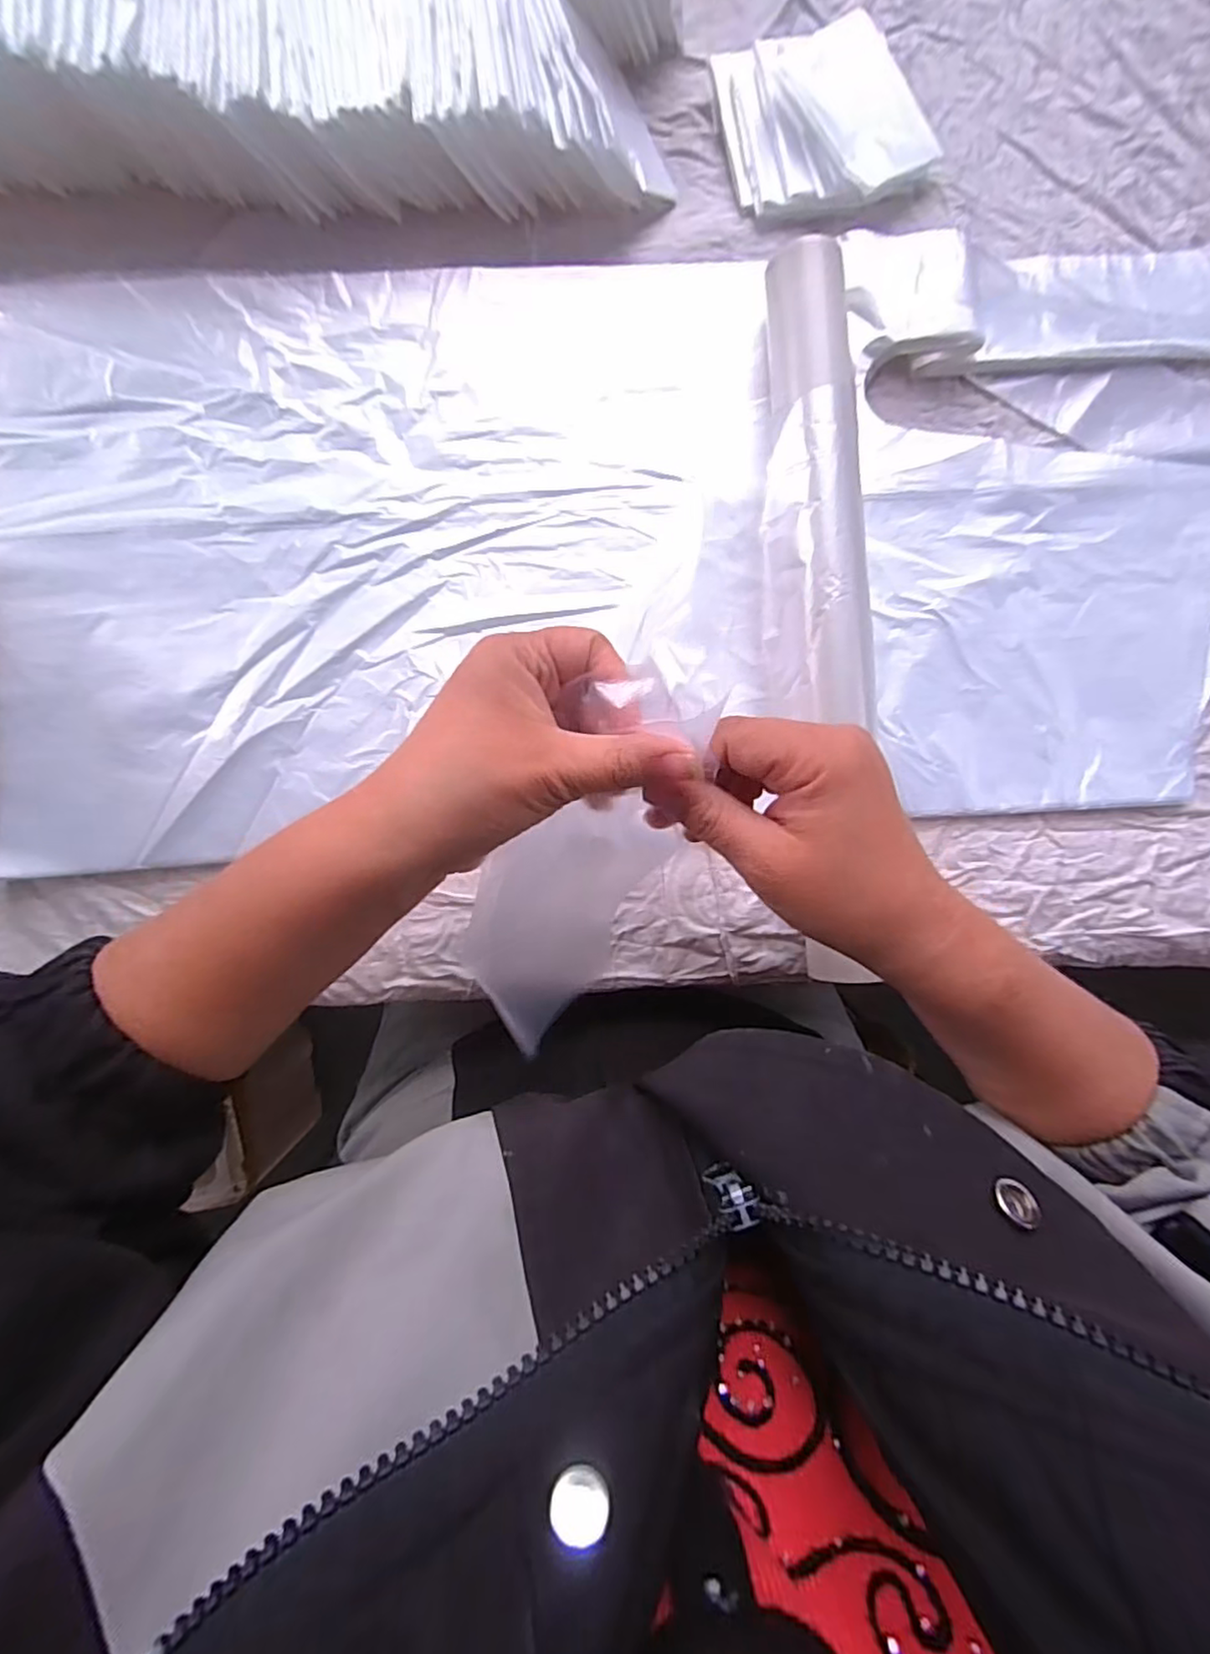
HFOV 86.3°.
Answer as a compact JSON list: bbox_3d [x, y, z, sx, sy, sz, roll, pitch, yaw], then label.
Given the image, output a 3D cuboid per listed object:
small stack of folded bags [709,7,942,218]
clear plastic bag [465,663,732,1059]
[{"bbox_3d":[0.122,-0.384,0.355,0.106,0.021,0.098,-13,88,-2],"label":"small stack of folded bags"},{"bbox_3d":[-0.011,0.017,0.262,0.061,0.052,0.164,21,117,-1],"label":"clear plastic bag"}]

